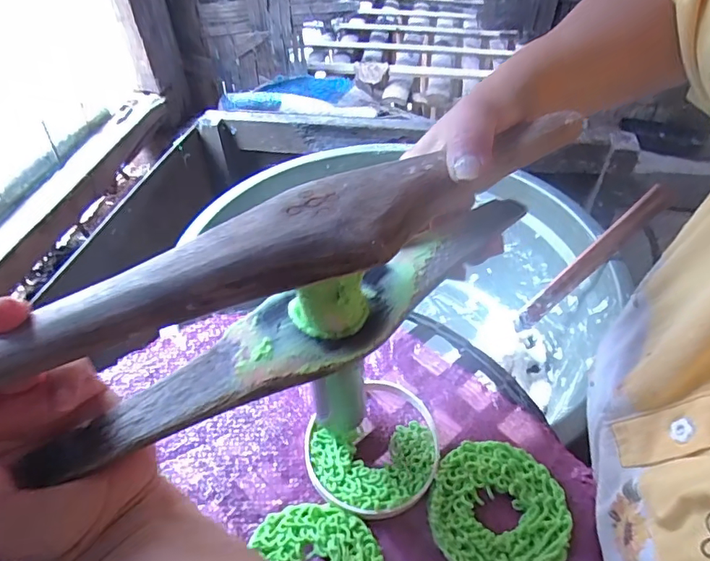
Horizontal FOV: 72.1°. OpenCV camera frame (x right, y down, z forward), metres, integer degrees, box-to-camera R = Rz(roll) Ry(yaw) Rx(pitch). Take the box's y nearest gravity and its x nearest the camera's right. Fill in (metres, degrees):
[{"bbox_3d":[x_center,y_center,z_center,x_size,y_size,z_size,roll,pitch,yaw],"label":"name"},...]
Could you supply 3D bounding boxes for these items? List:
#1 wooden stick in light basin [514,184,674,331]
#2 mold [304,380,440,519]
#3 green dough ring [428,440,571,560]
[{"bbox_3d":[0.214,-0.014,0.457,0.019,0.184,0.011,16,40,-26],"label":"wooden stick in light basin"},{"bbox_3d":[0.013,0.107,0.313,0.088,0.010,0.083,-1,46,1],"label":"mold"},{"bbox_3d":[0.083,0.133,0.285,0.074,0.010,0.080,-1,46,1],"label":"green dough ring"}]

